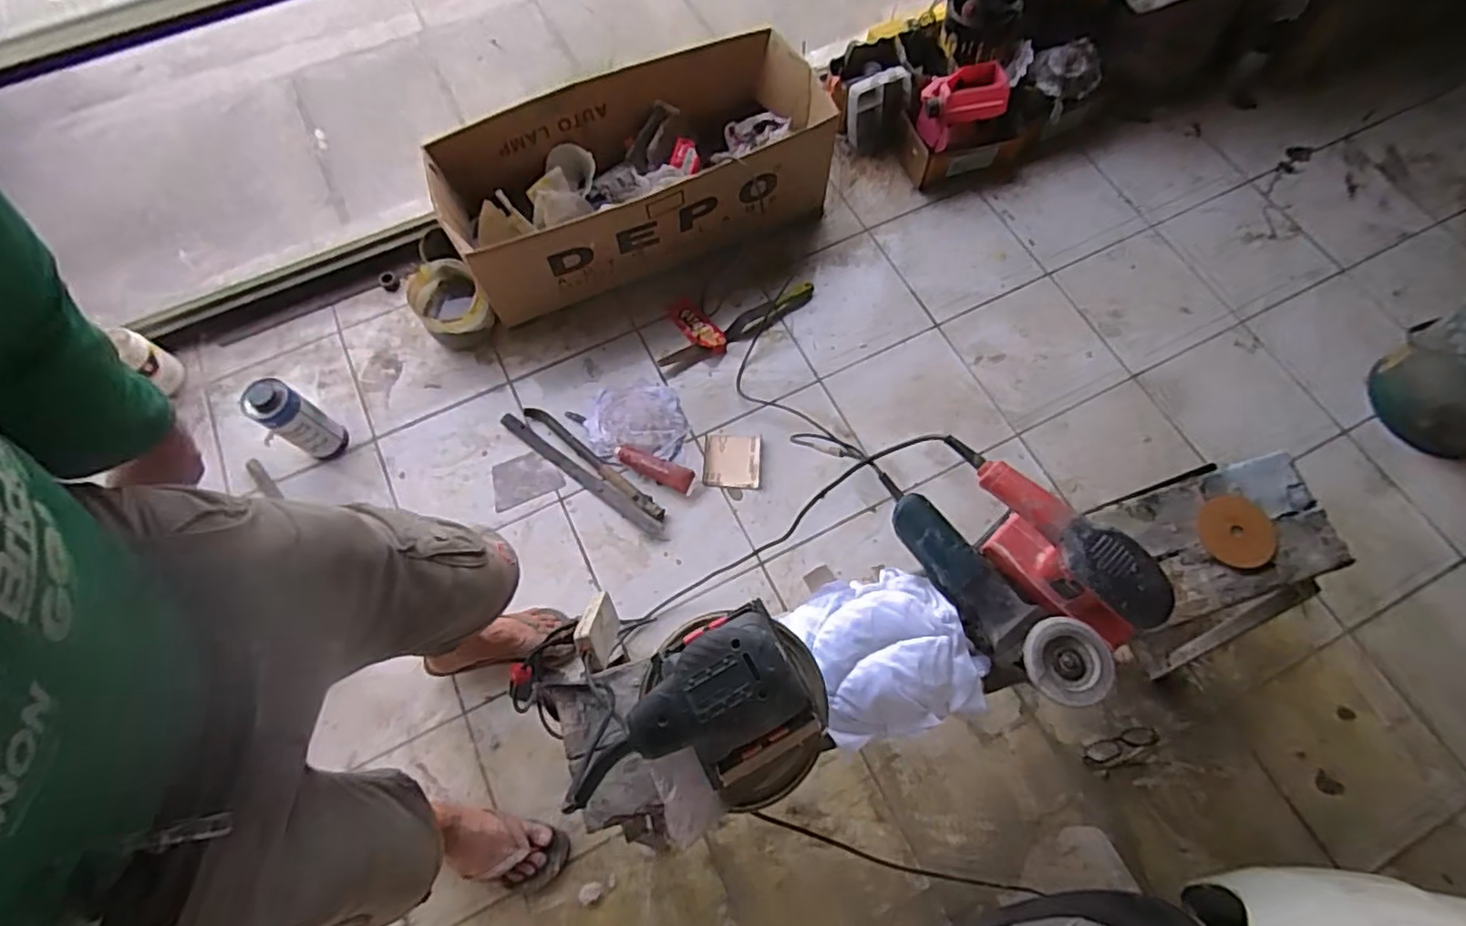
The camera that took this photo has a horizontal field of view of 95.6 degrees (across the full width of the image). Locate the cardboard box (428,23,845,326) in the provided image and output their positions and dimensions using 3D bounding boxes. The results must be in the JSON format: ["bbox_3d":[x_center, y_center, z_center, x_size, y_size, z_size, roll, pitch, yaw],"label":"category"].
[{"bbox_3d":[-0.215,-0.650,1.504,0.856,0.230,0.386,-20,70,-7],"label":"cardboard box"}]

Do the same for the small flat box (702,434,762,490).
[{"bbox_3d":[-0.001,-0.004,1.400,0.116,0.020,0.121,3,67,3],"label":"small flat box"}]

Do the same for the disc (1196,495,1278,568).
[{"bbox_3d":[0.643,0.088,0.848,0.095,0.011,0.084,35,72,15],"label":"disc"}]

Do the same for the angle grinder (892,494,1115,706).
[{"bbox_3d":[0.294,0.153,0.768,0.084,0.082,0.279,-36,73,-12],"label":"angle grinder"}]

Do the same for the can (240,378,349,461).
[{"bbox_3d":[-0.885,-0.081,1.361,0.083,0.229,0.091,34,72,15],"label":"can"}]

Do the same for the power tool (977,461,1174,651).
[{"bbox_3d":[0.364,0.104,0.747,0.234,0.115,0.087,34,73,13],"label":"power tool"}]

